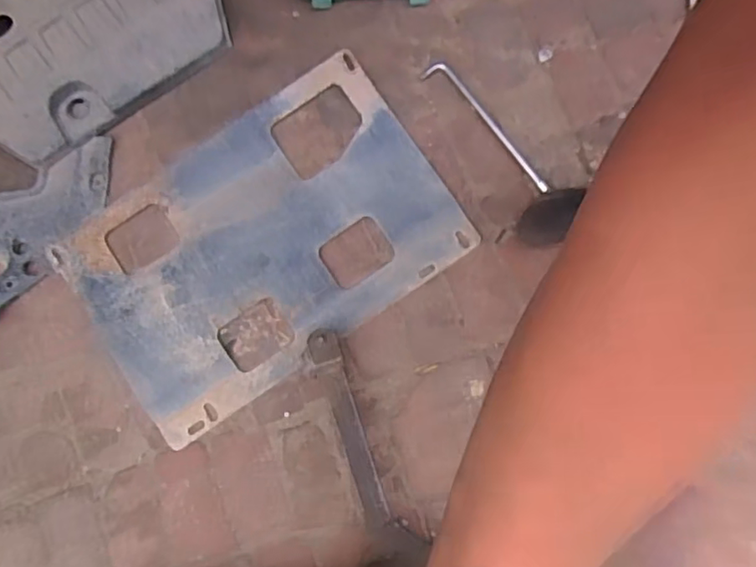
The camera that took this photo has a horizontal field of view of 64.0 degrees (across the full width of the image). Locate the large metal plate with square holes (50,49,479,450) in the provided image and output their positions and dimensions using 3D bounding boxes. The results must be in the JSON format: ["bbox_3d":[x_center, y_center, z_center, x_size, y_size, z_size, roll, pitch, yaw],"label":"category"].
[{"bbox_3d":[-0.231,-0.079,1.194,0.724,0.035,0.472,-34,89,-1],"label":"large metal plate with square holes"}]

